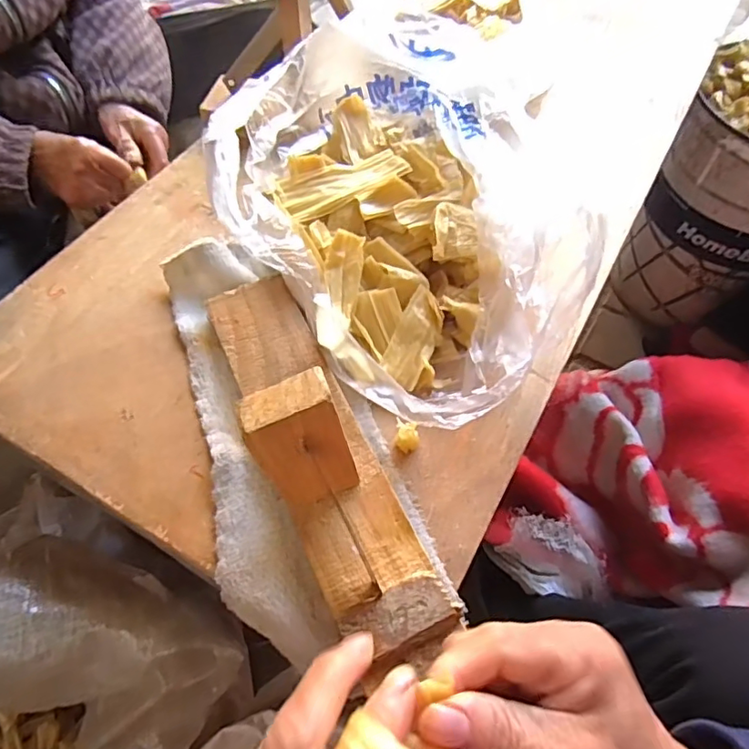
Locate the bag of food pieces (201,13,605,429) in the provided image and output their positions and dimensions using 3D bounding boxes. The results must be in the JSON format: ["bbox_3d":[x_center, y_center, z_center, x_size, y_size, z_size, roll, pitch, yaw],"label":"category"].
[{"bbox_3d":[0.010,-0.107,0.384,0.217,0.127,0.290,-23,61,-16],"label":"bag of food pieces"}]

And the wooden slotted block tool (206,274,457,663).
[{"bbox_3d":[-0.037,0.014,0.307,0.075,0.106,0.261,-18,60,-13],"label":"wooden slotted block tool"}]

